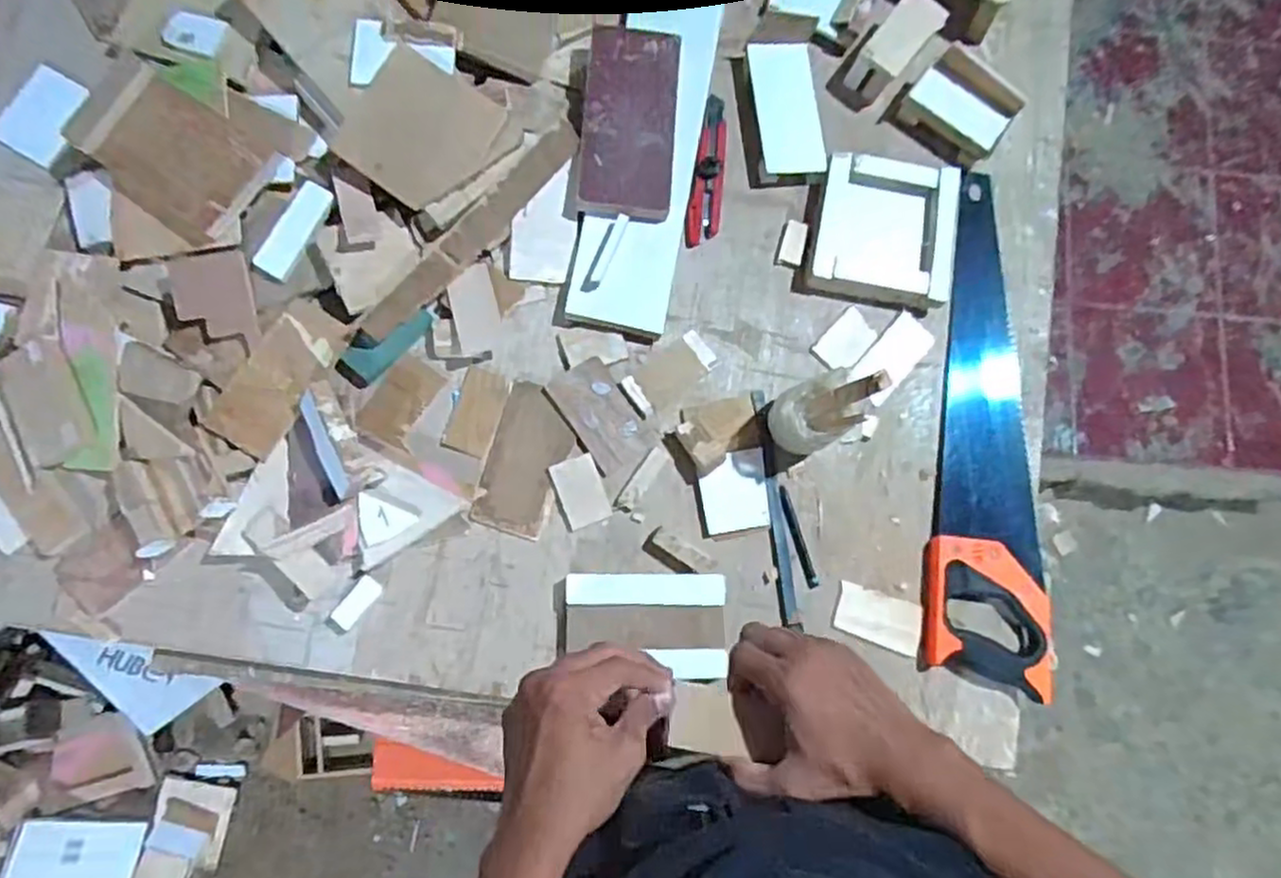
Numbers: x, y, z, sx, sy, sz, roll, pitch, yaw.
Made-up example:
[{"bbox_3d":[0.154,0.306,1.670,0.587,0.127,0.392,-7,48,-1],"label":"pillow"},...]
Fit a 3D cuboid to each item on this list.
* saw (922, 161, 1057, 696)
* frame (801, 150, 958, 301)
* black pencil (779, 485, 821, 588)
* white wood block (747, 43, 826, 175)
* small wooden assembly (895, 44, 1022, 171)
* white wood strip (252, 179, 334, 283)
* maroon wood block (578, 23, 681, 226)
[{"bbox_3d":[0.338,-0.018,0.731,0.113,0.031,0.510,2,79,-4],"label":"saw"},{"bbox_3d":[0.250,-0.214,0.742,0.140,0.040,0.145,11,81,-1],"label":"frame"},{"bbox_3d":[0.153,0.095,0.707,0.014,0.008,0.101,-17,82,-6],"label":"black pencil"},{"bbox_3d":[0.151,-0.339,0.748,0.065,0.020,0.137,-7,81,-4],"label":"white wood block"},{"bbox_3d":[0.336,-0.348,0.765,0.102,0.056,0.067,38,86,-1],"label":"small wooden assembly"},{"bbox_3d":[-0.324,-0.195,0.681,0.034,0.008,0.096,28,81,1],"label":"white wood strip"},{"bbox_3d":[-0.010,-0.314,0.720,0.090,0.015,0.190,5,84,-11],"label":"maroon wood block"}]

